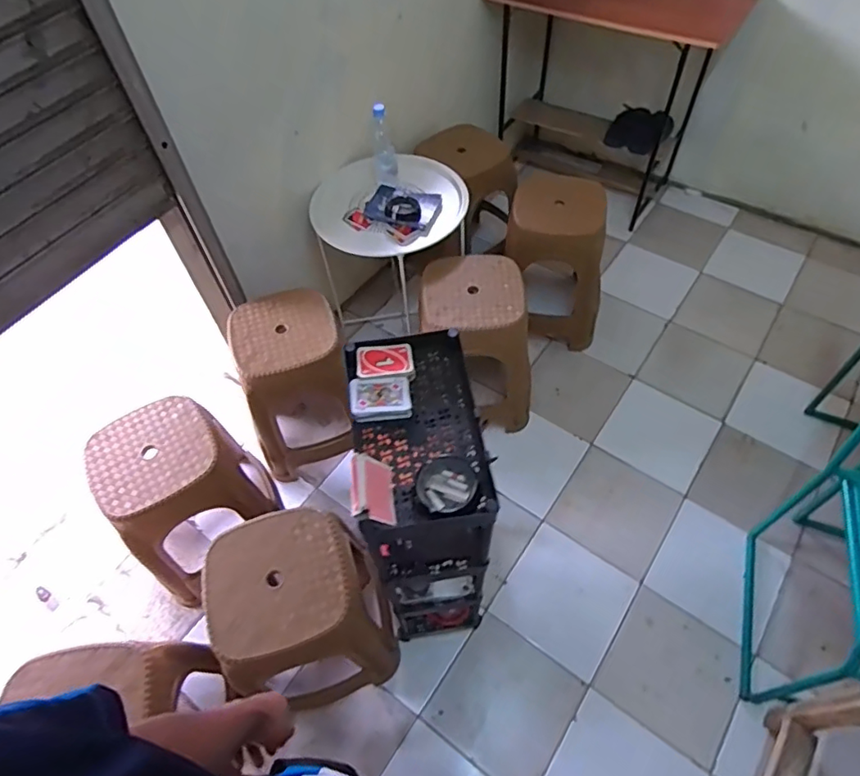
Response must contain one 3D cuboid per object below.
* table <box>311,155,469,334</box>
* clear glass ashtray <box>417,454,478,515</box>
[{"bbox_3d":[-0.119,-0.394,1.766,0.423,0.547,0.372,20,60,17],"label":"table"},{"bbox_3d":[0.024,0.138,0.793,0.080,0.023,0.093,22,60,18],"label":"clear glass ashtray"}]

